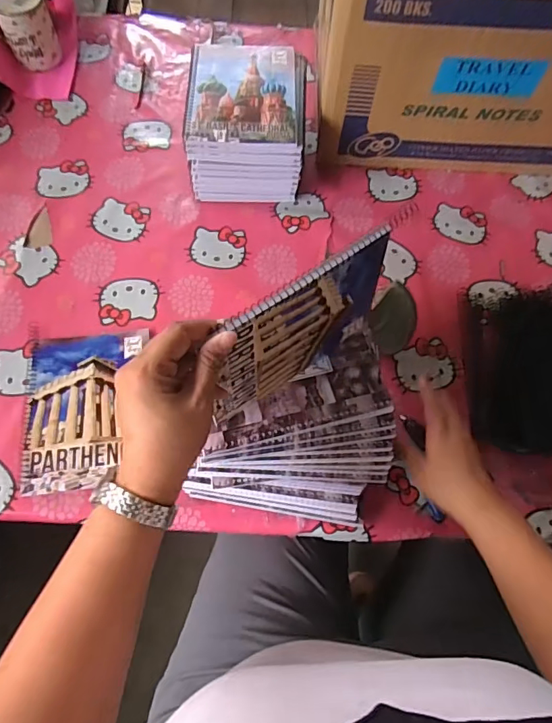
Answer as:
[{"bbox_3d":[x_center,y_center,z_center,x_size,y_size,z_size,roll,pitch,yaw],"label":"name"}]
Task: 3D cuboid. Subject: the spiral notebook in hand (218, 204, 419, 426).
[{"bbox_3d":[0.029,-0.033,0.434,0.197,0.152,0.007,-33,65,-17],"label":"spiral notebook in hand"}]

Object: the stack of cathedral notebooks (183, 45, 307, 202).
[{"bbox_3d":[-0.043,-0.357,0.708,0.159,0.119,0.191,2,66,-2],"label":"stack of cathedral notebooks"}]

